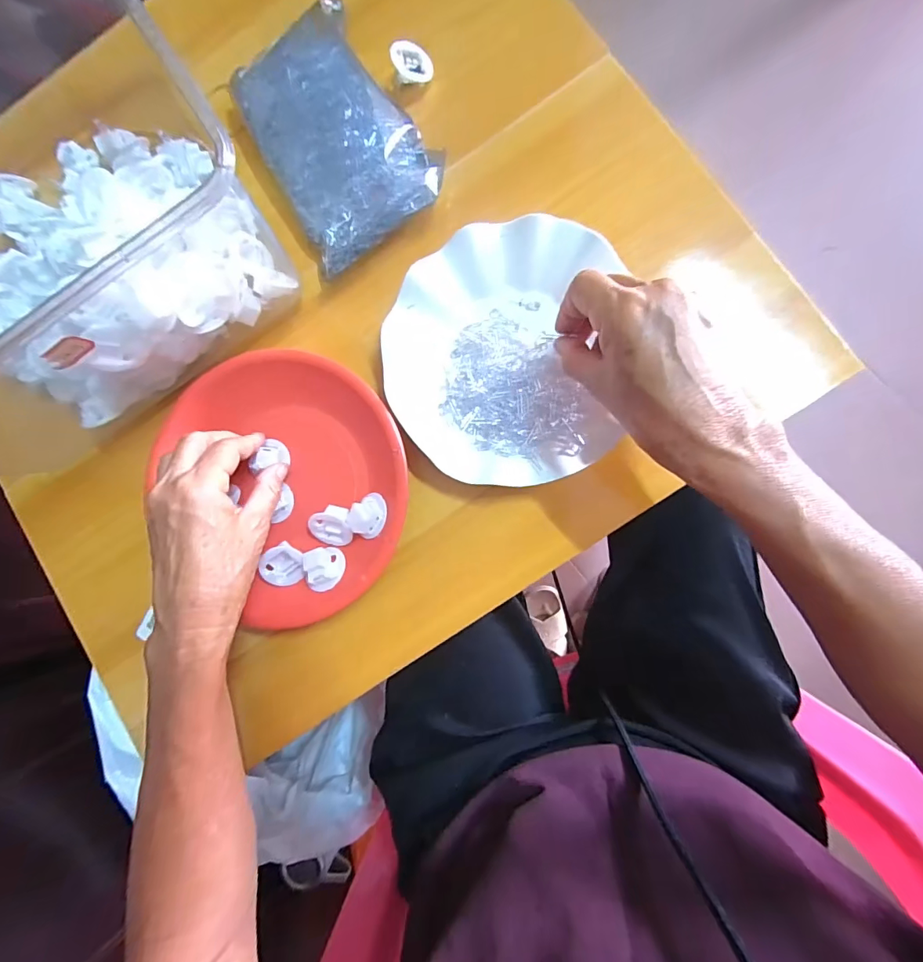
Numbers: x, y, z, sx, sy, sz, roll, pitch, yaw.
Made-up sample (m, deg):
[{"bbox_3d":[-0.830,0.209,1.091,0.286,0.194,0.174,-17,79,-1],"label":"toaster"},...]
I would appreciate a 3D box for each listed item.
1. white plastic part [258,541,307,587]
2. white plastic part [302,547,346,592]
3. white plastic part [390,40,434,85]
[{"bbox_3d":[-0.129,0.062,0.334,0.029,0.015,0.031,0,86,6],"label":"white plastic part"},{"bbox_3d":[-0.099,0.064,0.331,0.030,0.015,0.030,-5,85,6],"label":"white plastic part"},{"bbox_3d":[-0.039,-0.322,0.352,0.032,0.012,0.030,-9,102,-15],"label":"white plastic part"}]

